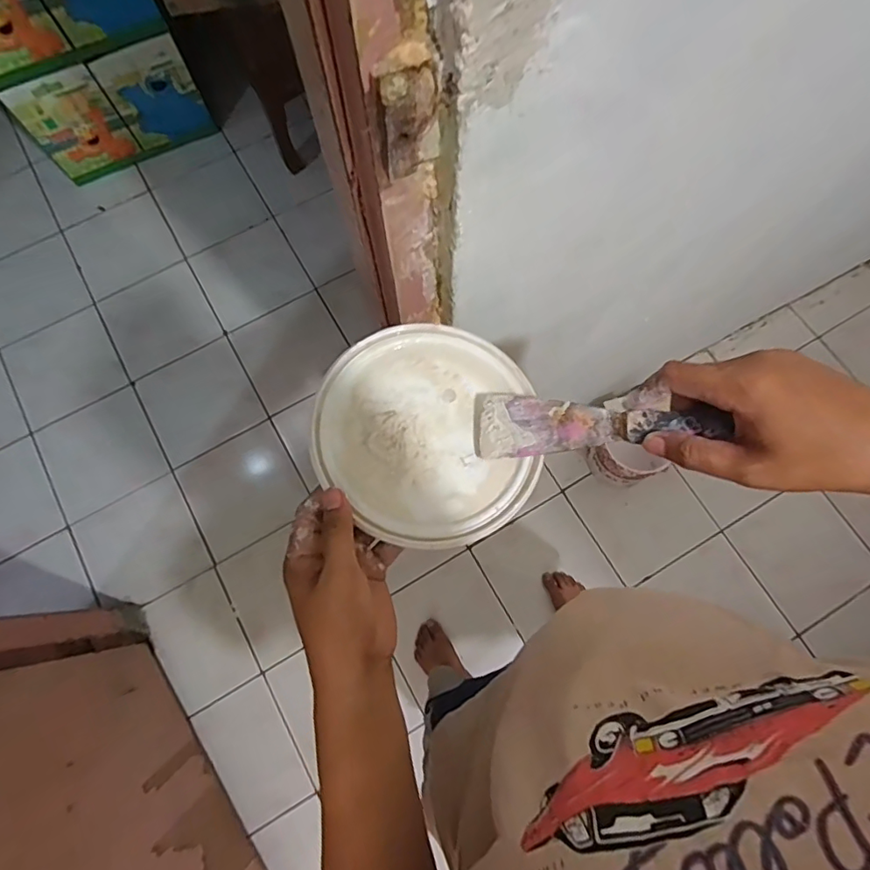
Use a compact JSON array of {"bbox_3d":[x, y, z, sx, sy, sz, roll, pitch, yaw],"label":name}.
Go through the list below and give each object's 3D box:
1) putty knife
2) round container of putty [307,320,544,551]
[{"bbox_3d":[0.109,-0.008,0.381,0.173,0.009,0.048,-1,72,26],"label":"putty knife"},{"bbox_3d":[-0.002,-0.006,0.415,0.171,0.020,0.174,0,73,1],"label":"round container of putty"}]

